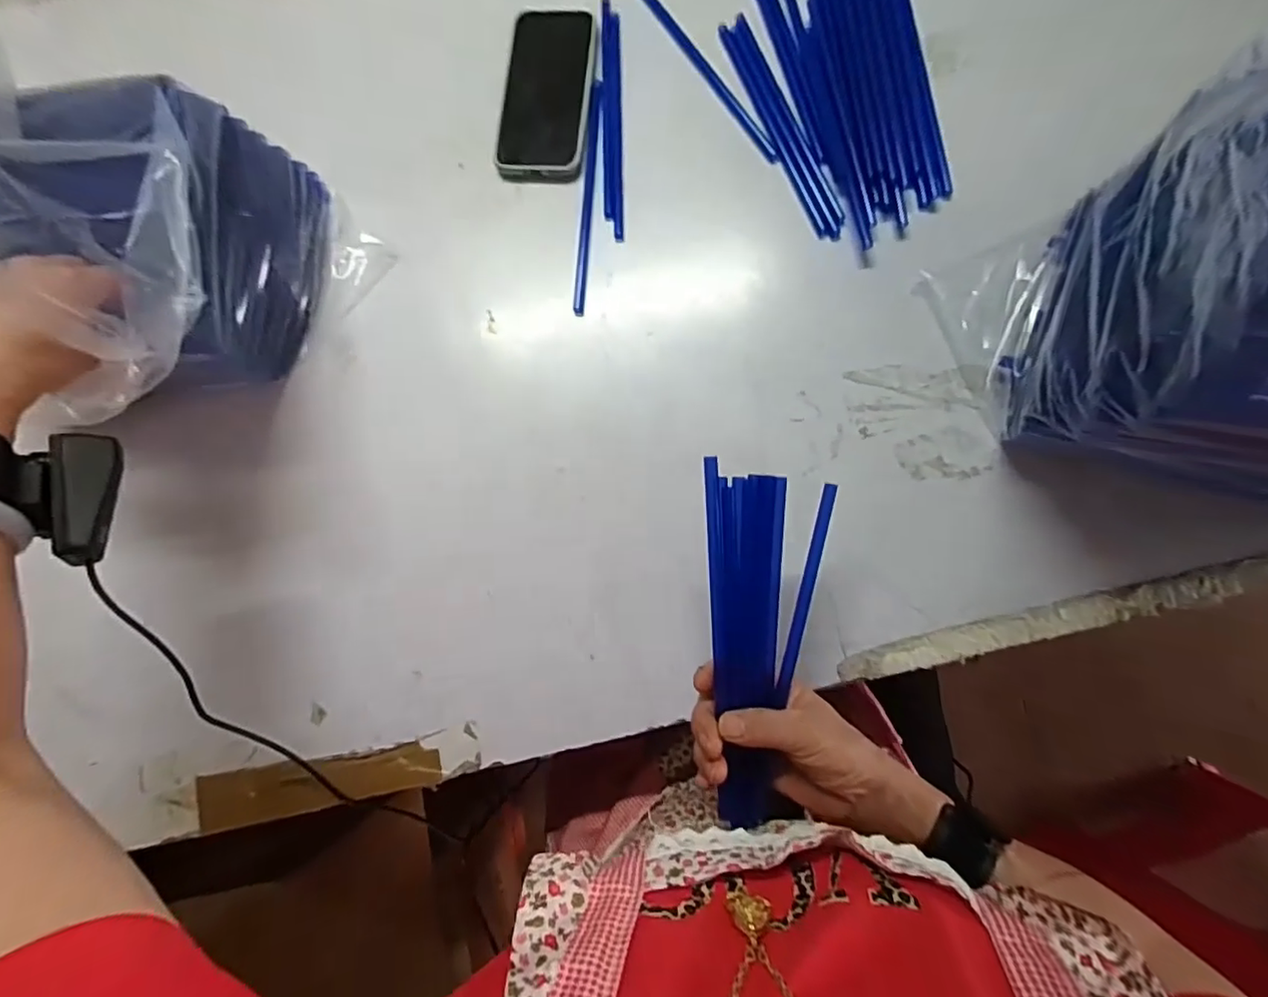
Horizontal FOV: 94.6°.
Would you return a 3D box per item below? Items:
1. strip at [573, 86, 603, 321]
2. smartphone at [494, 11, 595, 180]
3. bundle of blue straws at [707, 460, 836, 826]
[{"bbox_3d":[-0.040,-0.263,0.507,0.009,0.004,0.215,3,82,5],"label":"strip"},{"bbox_3d":[-0.077,-0.360,0.520,0.078,0.010,0.159,6,83,5],"label":"smartphone"},{"bbox_3d":[0.085,0.094,0.367,0.076,0.034,0.223,0,93,5],"label":"bundle of blue straws"}]

